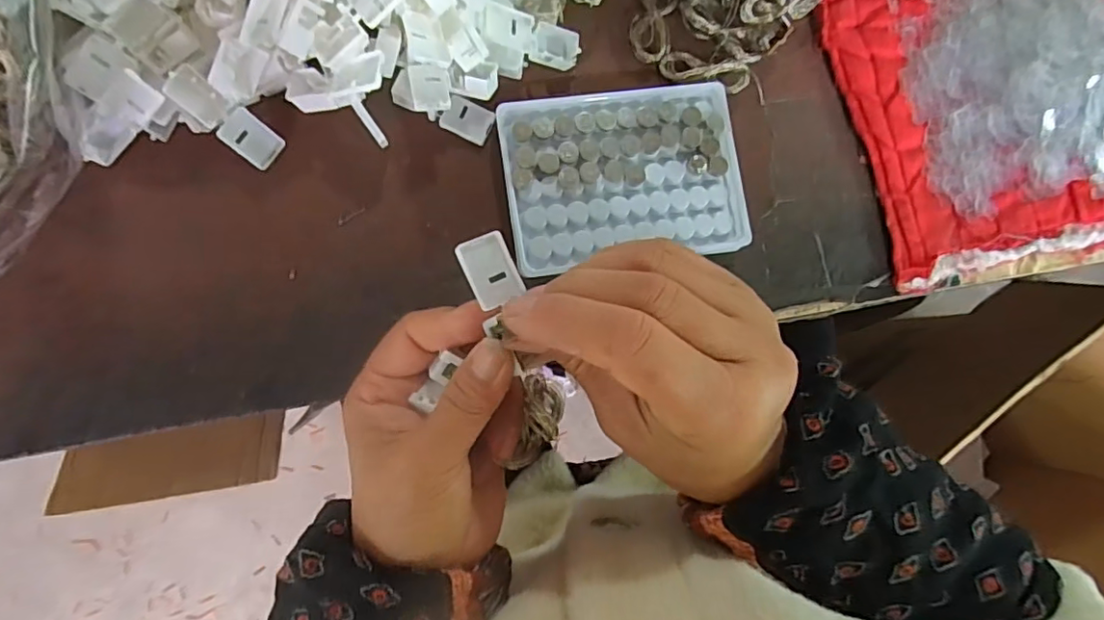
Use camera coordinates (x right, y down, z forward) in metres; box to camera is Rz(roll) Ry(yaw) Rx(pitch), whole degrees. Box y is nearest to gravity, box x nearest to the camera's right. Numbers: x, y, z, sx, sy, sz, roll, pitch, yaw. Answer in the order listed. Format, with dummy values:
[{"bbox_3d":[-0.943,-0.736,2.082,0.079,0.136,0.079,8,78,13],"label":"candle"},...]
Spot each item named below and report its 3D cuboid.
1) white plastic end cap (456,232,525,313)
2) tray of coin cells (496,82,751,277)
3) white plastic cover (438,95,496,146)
[{"bbox_3d":[-0.024,-0.016,0.221,0.021,0.007,0.026,-26,95,-32],"label":"white plastic end cap"},{"bbox_3d":[0.039,-0.075,0.320,0.129,0.020,0.094,-8,88,-8],"label":"tray of coin cells"},{"bbox_3d":[-0.046,-0.105,0.314,0.027,0.008,0.020,23,84,-6],"label":"white plastic cover"}]

